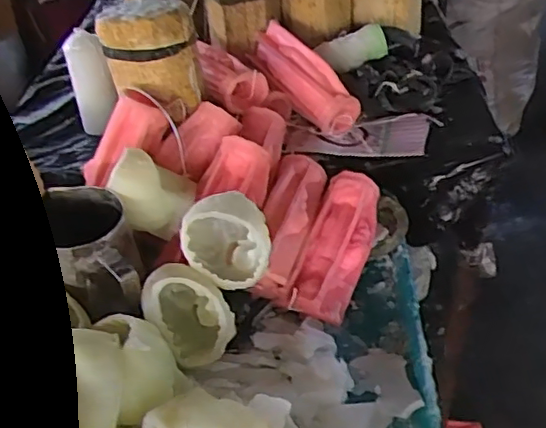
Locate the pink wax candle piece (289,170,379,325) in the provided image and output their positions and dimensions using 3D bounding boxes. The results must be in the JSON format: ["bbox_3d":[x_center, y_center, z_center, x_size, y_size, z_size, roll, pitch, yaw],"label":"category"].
[{"bbox_3d":[0.061,0.027,0.574,0.055,0.030,0.157,10,54,18],"label":"pink wax candle piece"}]

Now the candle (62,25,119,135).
[{"bbox_3d":[-0.210,-0.150,0.709,0.047,0.113,0.046,-24,42,-22],"label":"candle"}]

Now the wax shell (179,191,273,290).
[{"bbox_3d":[-0.040,0.022,0.516,0.072,0.080,0.056,-6,0,-3],"label":"wax shell"}]

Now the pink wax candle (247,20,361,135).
[{"bbox_3d":[0.031,-0.161,0.701,0.048,0.047,0.162,-27,60,-25],"label":"pink wax candle"}]

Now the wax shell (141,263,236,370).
[{"bbox_3d":[-0.073,0.081,0.506,0.061,0.084,0.078,-20,41,-18],"label":"wax shell"}]

